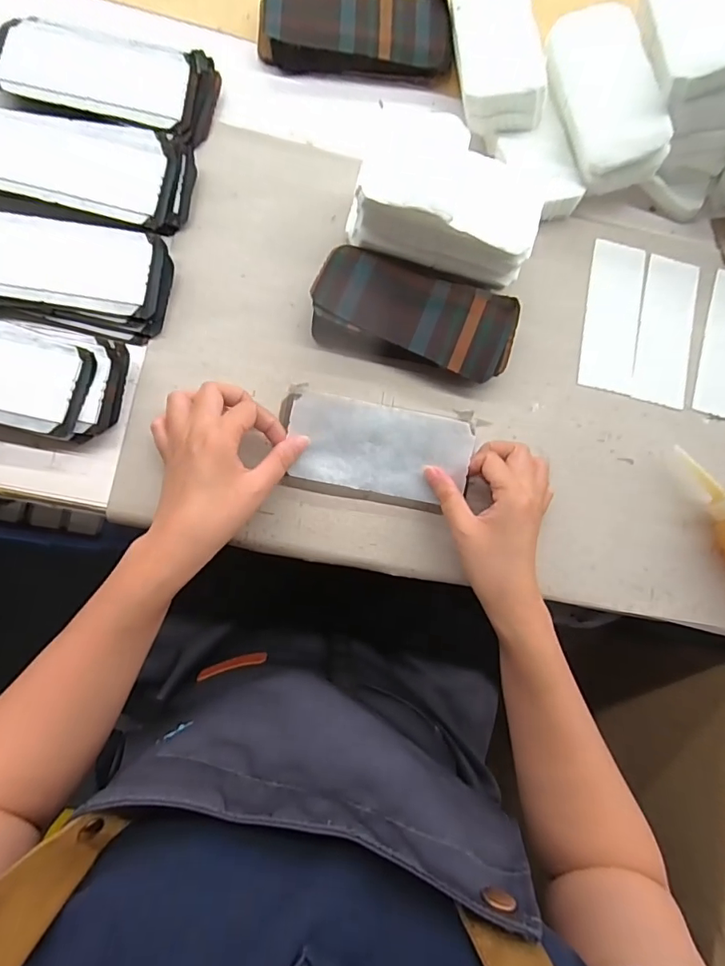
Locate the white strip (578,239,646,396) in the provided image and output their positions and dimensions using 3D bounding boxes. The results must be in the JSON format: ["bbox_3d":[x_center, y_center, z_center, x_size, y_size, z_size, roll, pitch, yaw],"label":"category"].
[{"bbox_3d":[0.240,-0.159,0.475,0.052,0.004,0.147,11,82,-6],"label":"white strip"}]

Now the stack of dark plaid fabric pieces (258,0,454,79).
[{"bbox_3d":[-0.006,-0.422,0.469,0.174,0.025,0.073,-3,83,-7],"label":"stack of dark plaid fabric pieces"}]

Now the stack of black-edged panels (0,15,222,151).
[{"bbox_3d":[-0.221,-0.354,0.436,0.179,0.023,0.086,13,82,-5],"label":"stack of black-edged panels"}]

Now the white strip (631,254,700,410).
[{"bbox_3d":[0.290,-0.145,0.477,0.054,0.004,0.146,13,82,-5],"label":"white strip"}]

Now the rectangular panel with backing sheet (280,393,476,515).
[{"bbox_3d":[0.010,-0.023,0.405,0.147,0.017,0.078,10,102,-3],"label":"rectangular panel with backing sheet"}]

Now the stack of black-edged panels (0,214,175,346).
[{"bbox_3d":[-0.246,-0.171,0.402,0.169,0.030,0.085,10,82,-6],"label":"stack of black-edged panels"}]

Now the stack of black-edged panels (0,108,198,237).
[{"bbox_3d":[-0.238,-0.265,0.420,0.179,0.024,0.080,11,82,-6],"label":"stack of black-edged panels"}]

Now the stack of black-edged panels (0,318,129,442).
[{"bbox_3d":[-0.282,-0.089,0.386,0.184,0.029,0.084,13,82,-5],"label":"stack of black-edged panels"}]

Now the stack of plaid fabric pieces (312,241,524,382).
[{"bbox_3d":[0.046,-0.145,0.436,0.171,0.029,0.087,14,82,-5],"label":"stack of plaid fabric pieces"}]

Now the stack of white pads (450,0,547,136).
[{"bbox_3d":[0.120,-0.398,0.451,0.070,0.036,0.148,-5,84,-8],"label":"stack of white pads"}]

